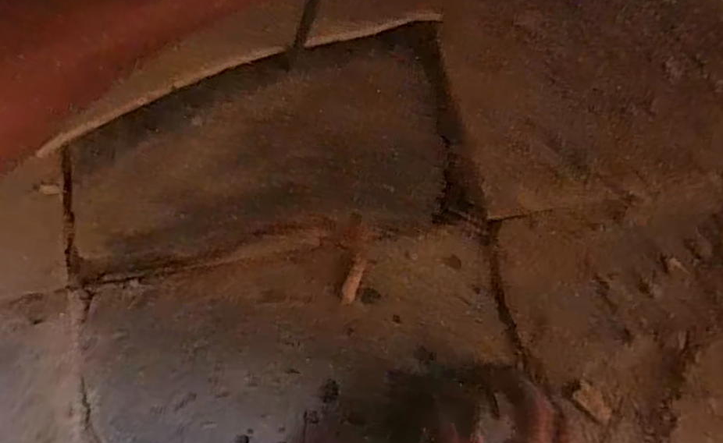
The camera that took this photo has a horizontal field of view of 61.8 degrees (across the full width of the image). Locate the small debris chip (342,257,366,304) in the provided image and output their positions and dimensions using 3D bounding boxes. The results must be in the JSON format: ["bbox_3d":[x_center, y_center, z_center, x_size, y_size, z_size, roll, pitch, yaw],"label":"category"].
[{"bbox_3d":[-0.007,0.055,0.565,0.013,0.004,0.045,17,72,4],"label":"small debris chip"}]

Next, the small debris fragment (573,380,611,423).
[{"bbox_3d":[0.206,0.159,0.533,0.035,0.004,0.019,40,75,11],"label":"small debris fragment"}]

